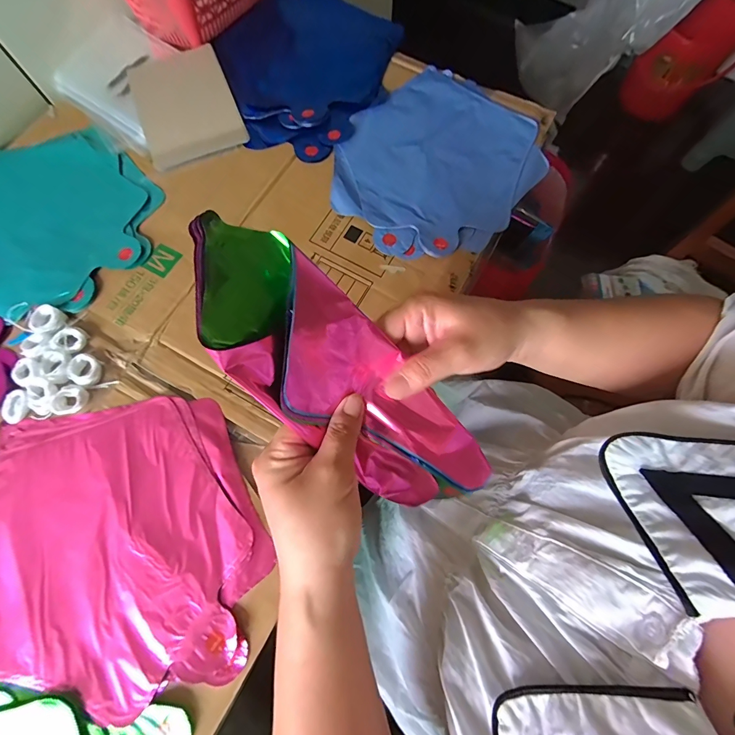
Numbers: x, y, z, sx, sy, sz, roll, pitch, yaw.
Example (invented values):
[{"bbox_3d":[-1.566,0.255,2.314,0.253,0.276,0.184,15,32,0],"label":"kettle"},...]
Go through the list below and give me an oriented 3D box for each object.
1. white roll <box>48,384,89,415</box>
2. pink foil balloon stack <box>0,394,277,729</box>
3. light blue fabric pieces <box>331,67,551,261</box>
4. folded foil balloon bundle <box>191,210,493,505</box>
[{"bbox_3d":[-0.276,0.030,0.340,0.026,0.009,0.030,34,77,12],"label":"white roll"},{"bbox_3d":[-0.220,0.146,0.308,0.253,0.007,0.235,-13,72,-2],"label":"pink foil balloon stack"},{"bbox_3d":[0.080,-0.240,0.430,0.248,0.014,0.214,-44,76,-11],"label":"light blue fabric pieces"},{"bbox_3d":[-0.017,0.009,0.239,0.230,0.039,0.082,45,77,-18],"label":"folded foil balloon bundle"}]

